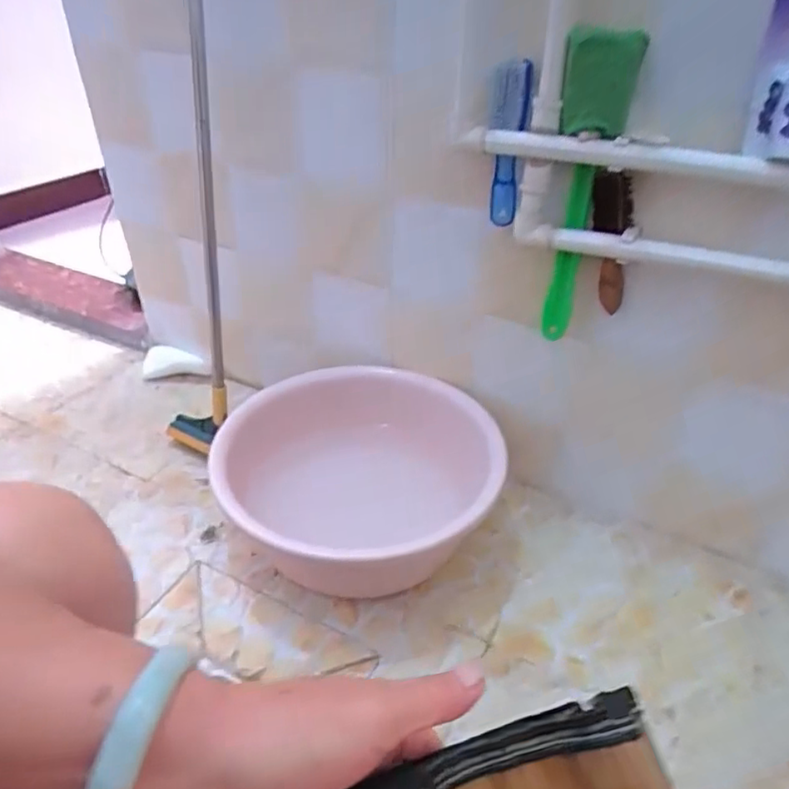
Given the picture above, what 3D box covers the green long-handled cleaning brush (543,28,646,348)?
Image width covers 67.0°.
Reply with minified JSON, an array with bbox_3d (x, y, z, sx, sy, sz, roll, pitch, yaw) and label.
[{"bbox_3d":[0.207,-0.215,0.689,0.075,0.345,0.048,15,39,18],"label":"green long-handled cleaning brush"}]

